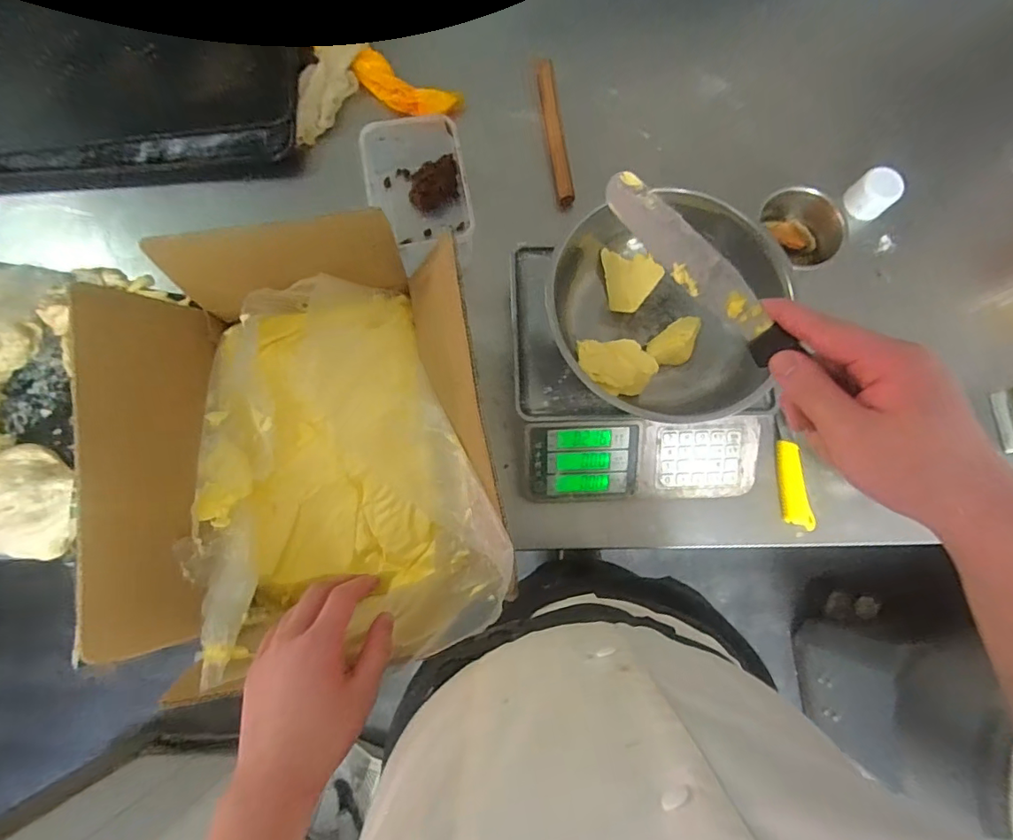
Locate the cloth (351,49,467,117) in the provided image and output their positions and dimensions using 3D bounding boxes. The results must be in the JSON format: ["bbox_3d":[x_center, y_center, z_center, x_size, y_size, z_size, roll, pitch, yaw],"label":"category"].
[{"bbox_3d":[-0.168,-0.552,0.843,0.189,0.038,0.061,27,80,5],"label":"cloth"}]

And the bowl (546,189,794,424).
[{"bbox_3d":[0.187,-0.141,0.622,0.271,0.120,0.267,0,79,0],"label":"bowl"}]

